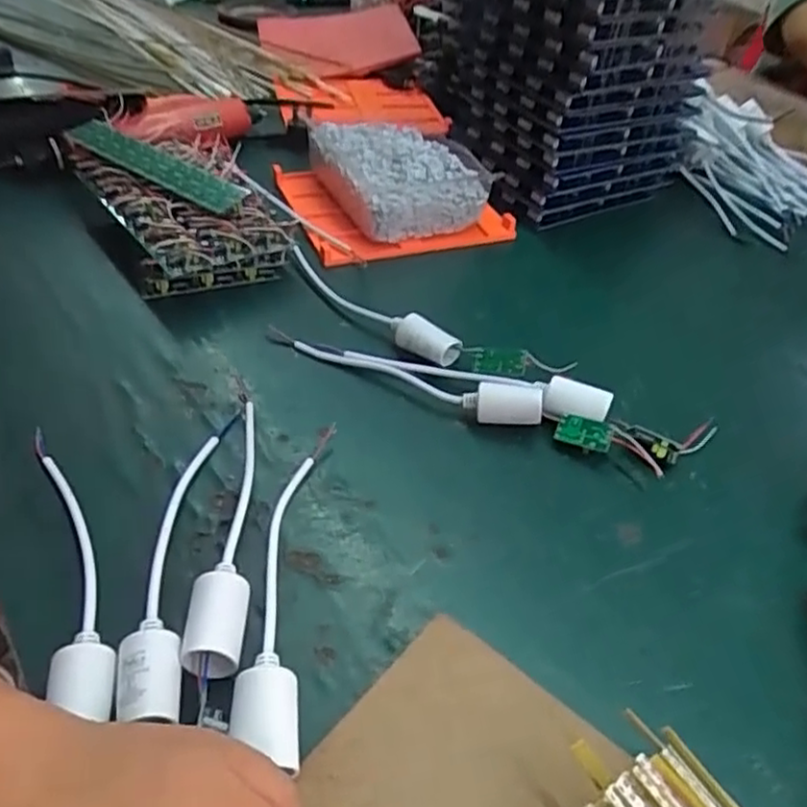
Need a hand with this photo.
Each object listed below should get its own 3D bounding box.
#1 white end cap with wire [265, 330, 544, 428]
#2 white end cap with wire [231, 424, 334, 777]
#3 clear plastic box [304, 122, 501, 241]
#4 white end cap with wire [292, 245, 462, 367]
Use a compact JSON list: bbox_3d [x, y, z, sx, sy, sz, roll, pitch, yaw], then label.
[{"bbox_3d":[-0.002,-0.022,0.481,0.198,0.025,0.025,20,44,14],"label":"white end cap with wire"},{"bbox_3d":[-0.060,0.088,0.368,0.036,0.027,0.205,0,34,-4],"label":"white end cap with wire"},{"bbox_3d":[-0.001,-0.224,0.676,0.139,0.049,0.163,-12,46,-20],"label":"clear plastic box"},{"bbox_3d":[-0.033,-0.081,0.549,0.179,0.024,0.026,35,49,27],"label":"white end cap with wire"}]

